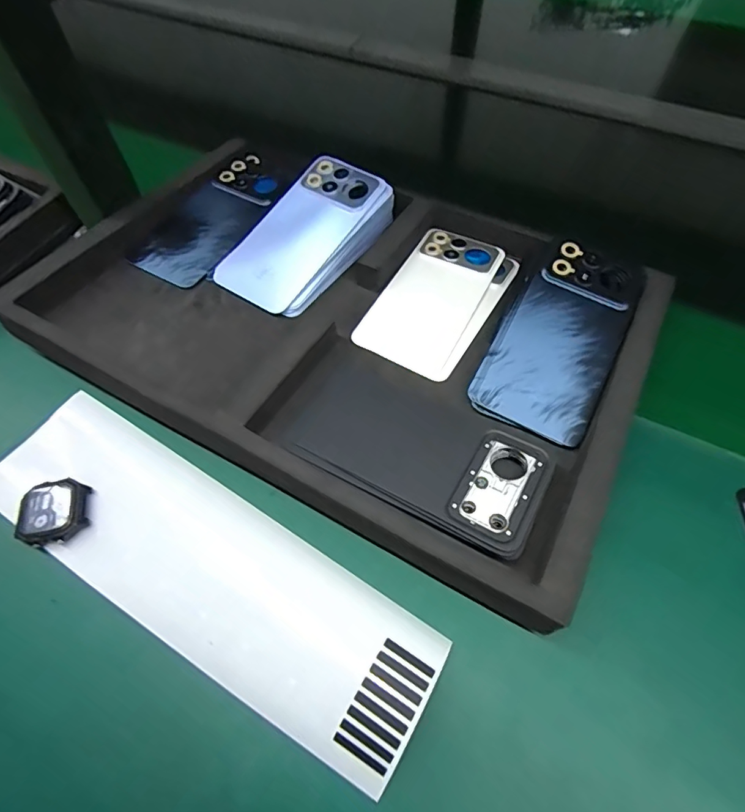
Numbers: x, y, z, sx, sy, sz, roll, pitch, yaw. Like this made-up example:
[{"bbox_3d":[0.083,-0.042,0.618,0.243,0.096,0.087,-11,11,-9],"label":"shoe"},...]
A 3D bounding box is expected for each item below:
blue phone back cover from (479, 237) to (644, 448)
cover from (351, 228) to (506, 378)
[{"bbox_3d":[0.139,-0.053,0.338,0.076,0.010,0.159,28,74,10],"label":"blue phone back cover"},{"bbox_3d":[0.050,-0.093,0.394,0.075,0.010,0.156,24,63,15],"label":"cover"}]

